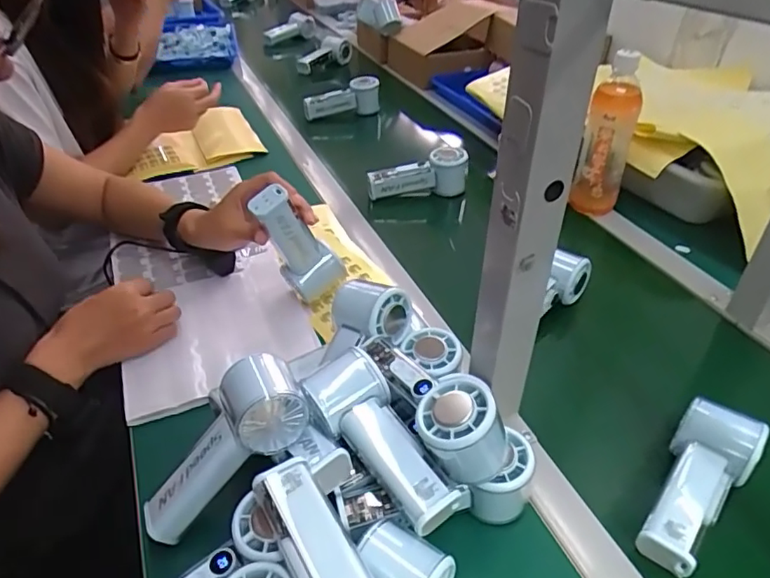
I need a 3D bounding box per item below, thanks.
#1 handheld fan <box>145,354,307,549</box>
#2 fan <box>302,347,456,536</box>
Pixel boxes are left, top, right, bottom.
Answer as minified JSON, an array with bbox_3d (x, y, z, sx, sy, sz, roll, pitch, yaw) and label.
[{"bbox_3d":[-0.129,0.120,0.428,0.147,0.053,0.063,-49,50,2],"label":"handheld fan"},{"bbox_3d":[-0.010,0.106,0.418,0.067,0.050,0.146,-16,41,-20],"label":"fan"}]

